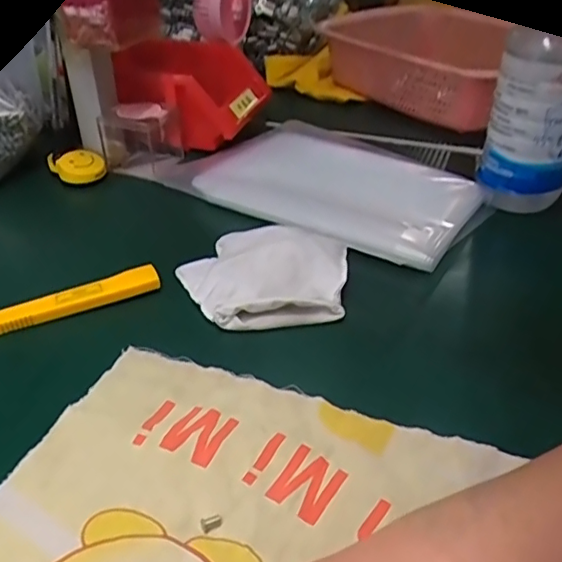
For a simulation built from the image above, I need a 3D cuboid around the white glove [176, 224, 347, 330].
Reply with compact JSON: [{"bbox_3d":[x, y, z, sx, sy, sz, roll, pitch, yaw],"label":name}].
[{"bbox_3d":[-0.013,-0.006,0.407,0.112,0.024,0.086,-1,36,-1],"label":"white glove"}]

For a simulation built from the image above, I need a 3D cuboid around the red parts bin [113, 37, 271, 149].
[{"bbox_3d":[-0.090,-0.198,0.623,0.139,0.075,0.133,6,36,8],"label":"red parts bin"}]

